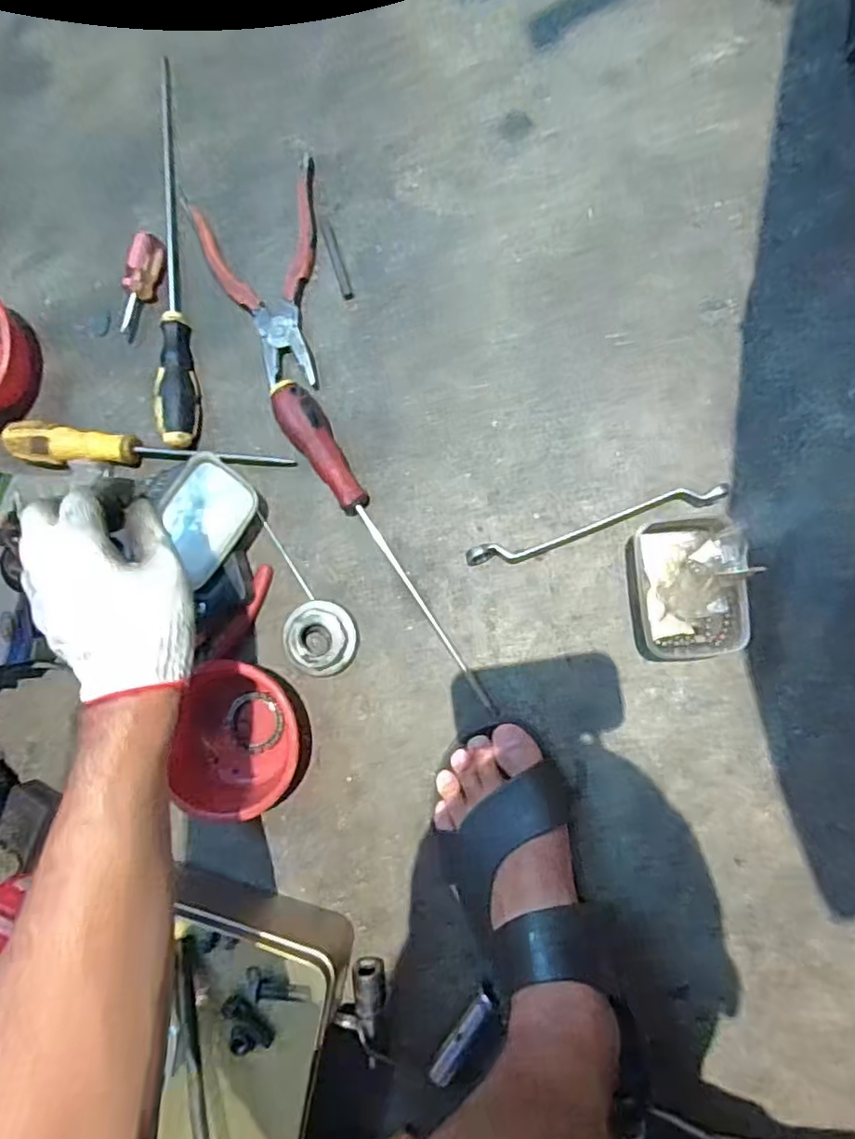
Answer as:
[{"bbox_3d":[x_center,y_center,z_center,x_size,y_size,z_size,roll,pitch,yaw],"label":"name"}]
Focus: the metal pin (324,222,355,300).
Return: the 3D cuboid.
[{"bbox_3d":[-0.073,-0.252,0.513,0.009,0.004,0.068,-17,86,7],"label":"metal pin"}]

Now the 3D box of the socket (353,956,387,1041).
[{"bbox_3d":[-0.045,0.333,0.493,0.024,0.020,0.051,-7,87,8],"label":"socket"}]

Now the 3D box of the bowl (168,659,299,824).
[{"bbox_3d":[-0.155,0.140,0.501,0.111,0.046,0.107,0,88,8],"label":"bowl"}]

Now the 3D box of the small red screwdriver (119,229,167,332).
[{"bbox_3d":[-0.241,-0.241,0.531,0.022,0.024,0.079,19,91,8],"label":"small red screwdriver"}]

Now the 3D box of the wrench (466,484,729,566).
[{"bbox_3d":[0.124,-0.032,0.473,0.192,0.015,0.019,-16,86,7],"label":"wrench"}]

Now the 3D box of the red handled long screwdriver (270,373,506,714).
[{"bbox_3d":[-0.031,-0.021,0.489,0.029,0.035,0.301,-35,84,6],"label":"red handled long screwdriver"}]

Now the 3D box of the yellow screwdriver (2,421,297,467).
[{"bbox_3d":[-0.235,-0.093,0.523,0.241,0.029,0.035,9,89,8],"label":"yellow screwdriver"}]

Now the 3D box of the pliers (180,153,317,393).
[{"bbox_3d":[-0.141,-0.241,0.522,0.106,0.010,0.181,-5,87,8],"label":"pliers"}]

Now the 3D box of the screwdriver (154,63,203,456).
[{"bbox_3d":[-0.215,-0.267,0.526,0.026,0.029,0.330,-5,87,8],"label":"screwdriver"}]

